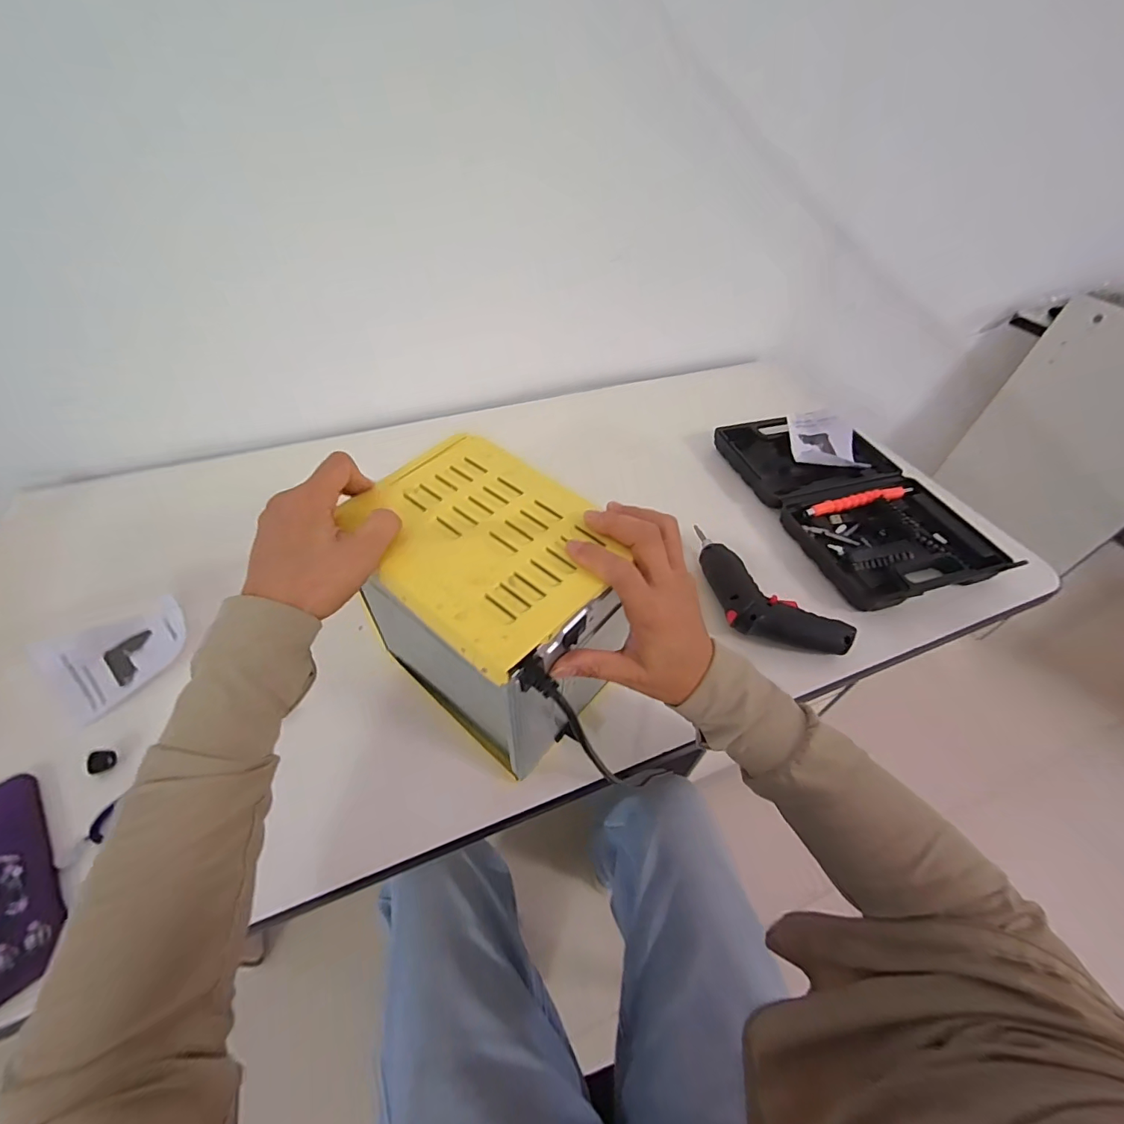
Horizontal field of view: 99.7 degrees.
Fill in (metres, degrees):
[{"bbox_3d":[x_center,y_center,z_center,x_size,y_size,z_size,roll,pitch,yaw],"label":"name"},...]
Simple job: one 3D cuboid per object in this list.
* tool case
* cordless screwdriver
[{"bbox_3d":[0.382,-0.086,0.648,0.215,0.042,0.346,-12,51,-14],"label":"tool case"},{"bbox_3d":[0.203,0.039,0.518,0.093,0.046,0.205,-32,58,-27],"label":"cordless screwdriver"}]

